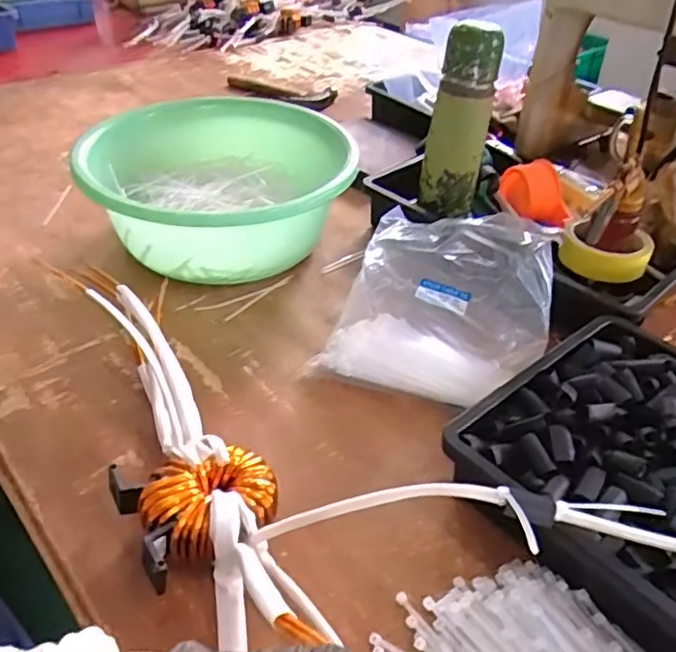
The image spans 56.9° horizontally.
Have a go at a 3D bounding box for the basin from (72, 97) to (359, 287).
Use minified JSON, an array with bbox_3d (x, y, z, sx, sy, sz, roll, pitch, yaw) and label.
[{"bbox_3d":[-0.142,-0.157,0.744,0.283,0.125,0.300,2,38,-1],"label":"basin"}]

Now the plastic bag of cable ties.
[{"bbox_3d":[0.109,-0.025,0.635,0.199,0.056,0.229,14,59,11],"label":"plastic bag of cable ties"}]

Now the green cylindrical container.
[{"bbox_3d":[0.138,-0.234,0.713,0.061,0.196,0.060,2,38,-1],"label":"green cylindrical container"}]

